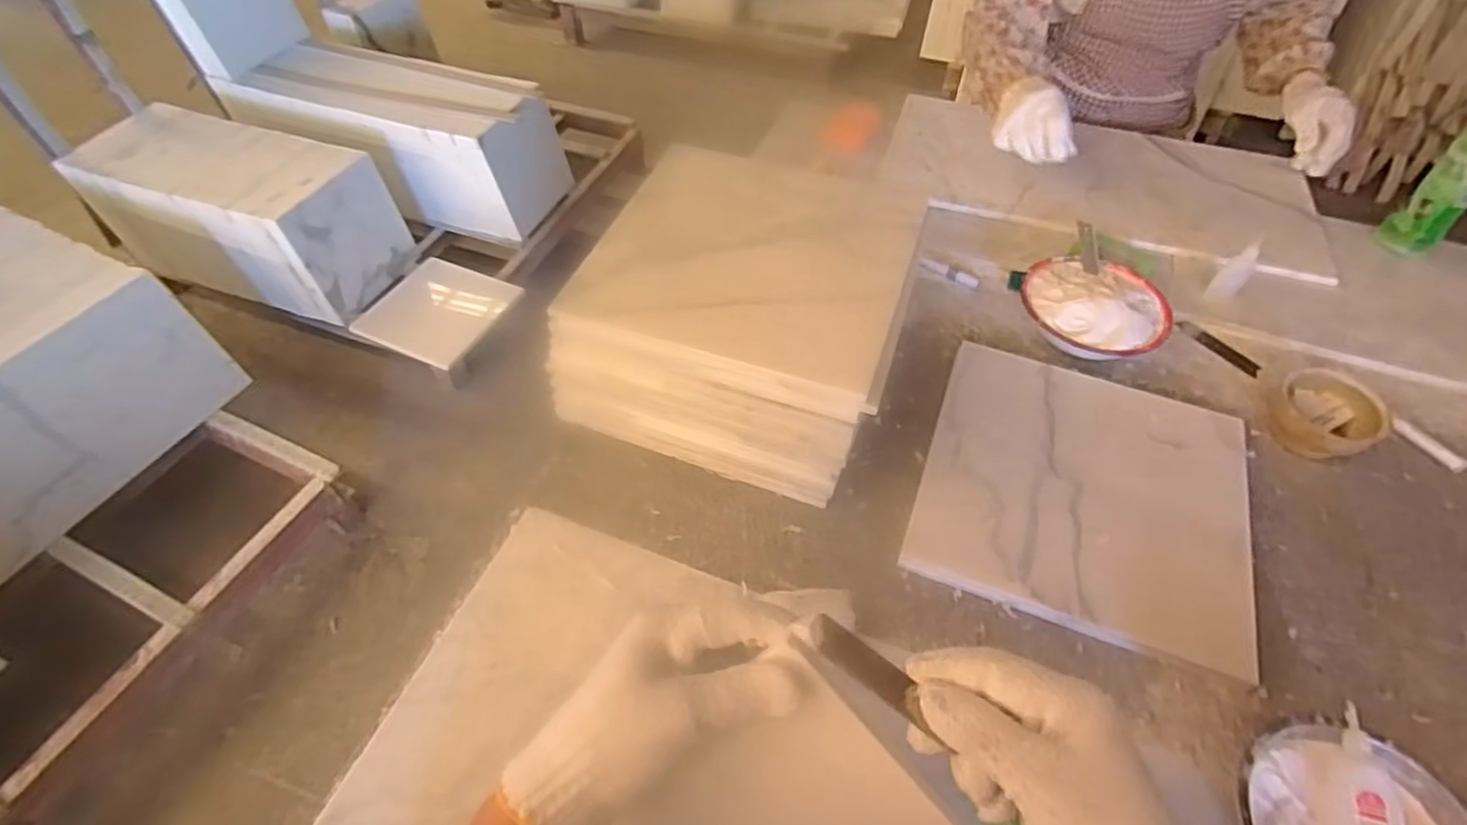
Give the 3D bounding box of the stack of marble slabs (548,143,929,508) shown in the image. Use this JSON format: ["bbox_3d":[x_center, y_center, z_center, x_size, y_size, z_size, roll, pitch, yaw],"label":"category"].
[{"bbox_3d":[0.014,-0.110,0.756,0.313,0.160,0.319,15,53,11],"label":"stack of marble slabs"}]

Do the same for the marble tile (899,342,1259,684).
[{"bbox_3d":[0.354,0.077,0.707,0.304,0.020,0.296,18,54,14],"label":"marble tile"}]

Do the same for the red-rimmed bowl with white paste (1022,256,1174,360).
[{"bbox_3d":[0.433,-0.128,0.841,0.159,0.066,0.149,0,51,0],"label":"red-rimmed bowl with white paste"}]

